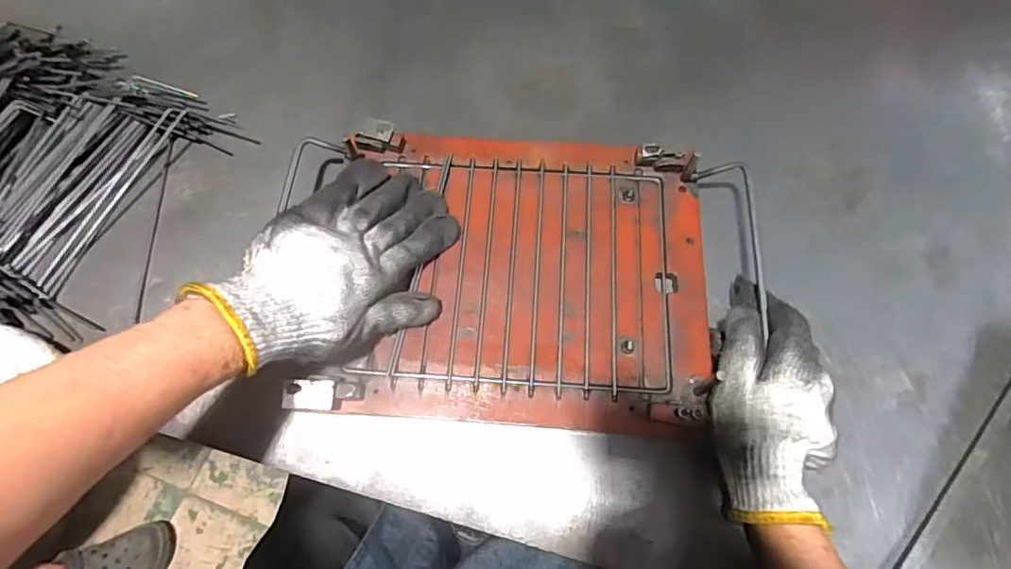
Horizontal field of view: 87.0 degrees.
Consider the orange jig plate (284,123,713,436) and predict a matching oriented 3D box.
[{"bbox_3d":[0.013,-0.014,0.419,0.285,0.027,0.239,4,65,1],"label":"orange jig plate"}]

